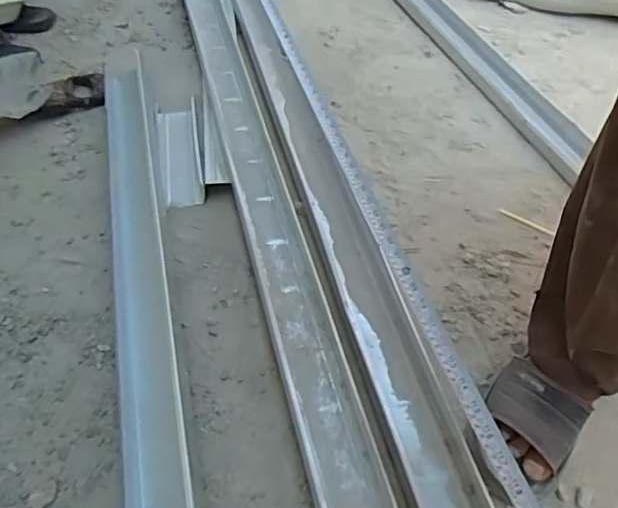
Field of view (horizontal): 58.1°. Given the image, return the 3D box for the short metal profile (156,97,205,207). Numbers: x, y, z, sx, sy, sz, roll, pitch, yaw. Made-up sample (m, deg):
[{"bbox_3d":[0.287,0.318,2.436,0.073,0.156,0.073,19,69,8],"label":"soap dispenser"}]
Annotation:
[{"bbox_3d":[-0.228,-0.179,0.989,0.068,0.032,0.262,-9,51,-7],"label":"short metal profile"}]

